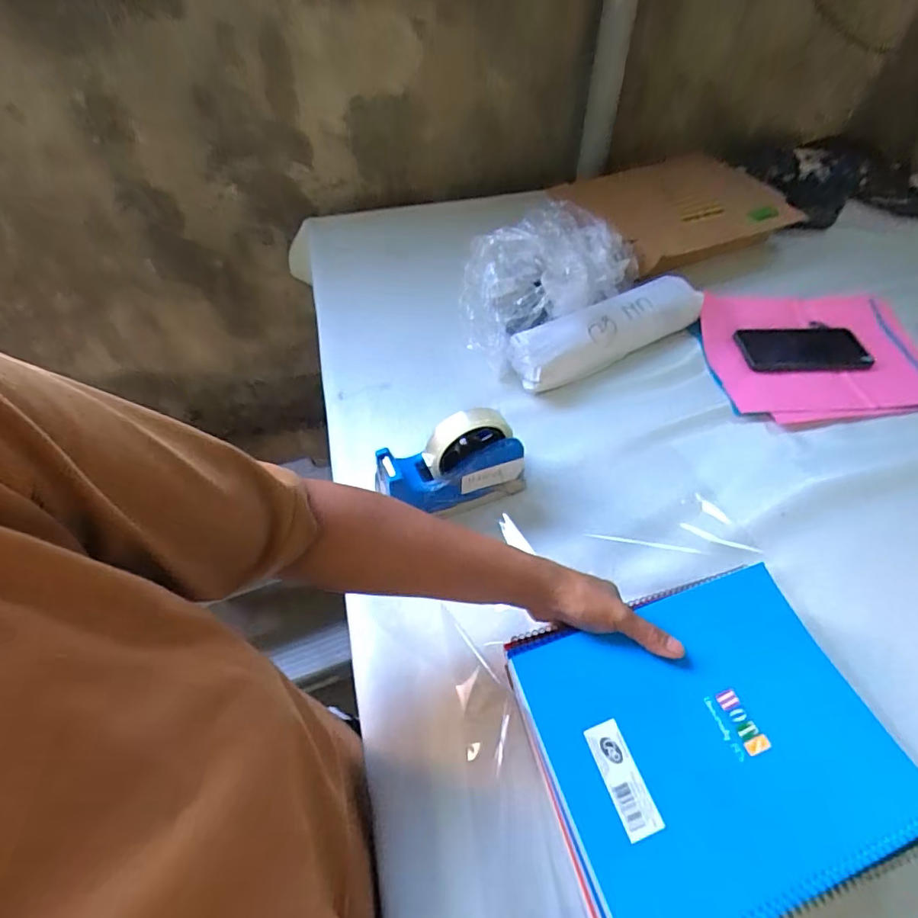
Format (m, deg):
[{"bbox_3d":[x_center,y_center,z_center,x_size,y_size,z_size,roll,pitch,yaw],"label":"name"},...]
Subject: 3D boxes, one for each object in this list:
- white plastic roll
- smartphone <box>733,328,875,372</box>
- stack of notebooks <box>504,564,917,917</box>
[{"bbox_3d":[0.206,-0.174,0.705,0.294,0.060,0.071,-25,56,-17],"label":"white plastic roll"},{"bbox_3d":[0.488,-0.156,0.721,0.175,0.014,0.073,0,53,0],"label":"smartphone"},{"bbox_3d":[0.186,0.205,0.377,0.248,0.024,0.205,-14,54,-10],"label":"stack of notebooks"}]

